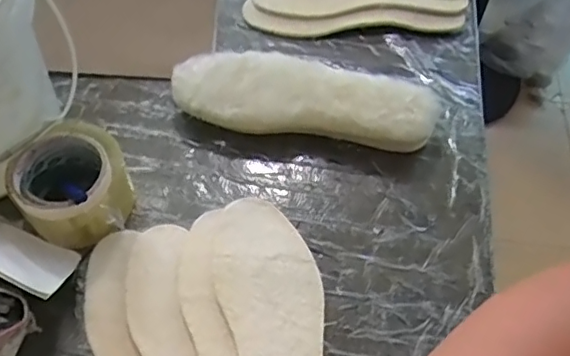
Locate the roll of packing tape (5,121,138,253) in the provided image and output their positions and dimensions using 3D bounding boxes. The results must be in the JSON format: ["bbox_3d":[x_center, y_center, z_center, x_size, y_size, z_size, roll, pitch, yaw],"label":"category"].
[{"bbox_3d":[-0.196,0.010,0.538,0.105,0.073,0.094,-27,63,-20],"label":"roll of packing tape"}]

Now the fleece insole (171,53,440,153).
[{"bbox_3d":[0.020,-0.084,0.634,0.283,0.068,0.098,9,57,2],"label":"fleece insole"}]

